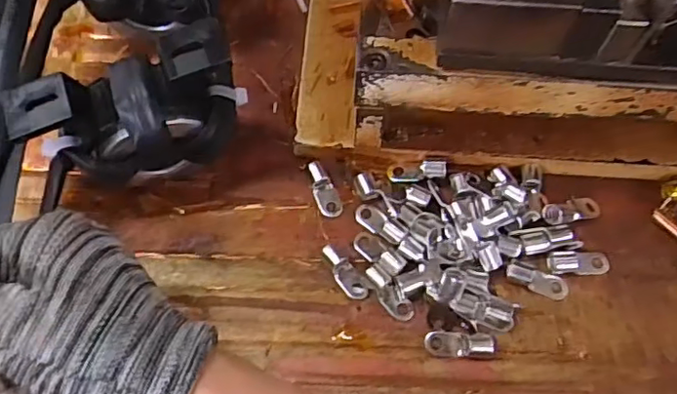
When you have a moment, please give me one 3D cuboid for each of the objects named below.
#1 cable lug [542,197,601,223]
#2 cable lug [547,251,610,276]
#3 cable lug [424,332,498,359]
[{"bbox_3d":[0.126,0.007,0.320,0.034,0.012,0.014,-9,63,-27],"label":"cable lug"},{"bbox_3d":[0.125,0.033,0.306,0.031,0.009,0.013,-4,65,-3],"label":"cable lug"},{"bbox_3d":[0.060,0.072,0.291,0.034,0.008,0.011,0,64,12],"label":"cable lug"}]

